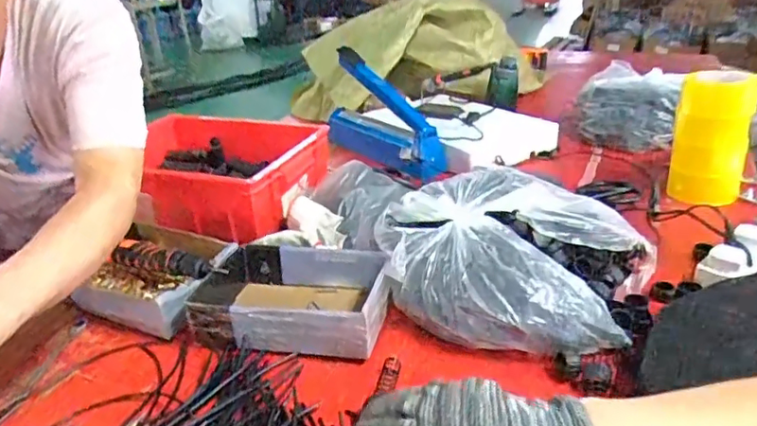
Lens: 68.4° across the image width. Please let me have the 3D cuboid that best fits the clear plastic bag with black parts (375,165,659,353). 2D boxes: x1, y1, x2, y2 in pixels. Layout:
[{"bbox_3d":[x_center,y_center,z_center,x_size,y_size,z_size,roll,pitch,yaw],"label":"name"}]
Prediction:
[{"bbox_3d":[0.184,0.051,0.783,0.338,0.102,0.311,11,30,28],"label":"clear plastic bag with black parts"}]

